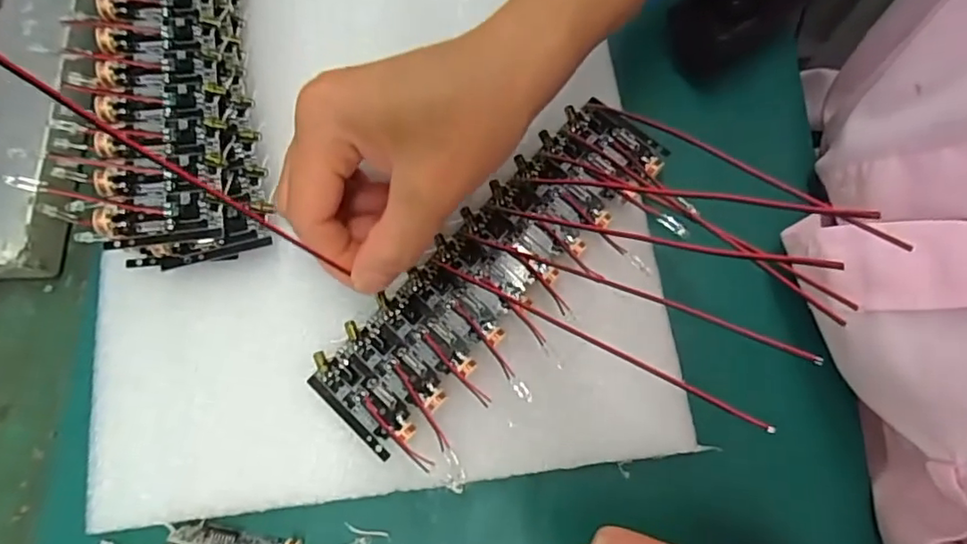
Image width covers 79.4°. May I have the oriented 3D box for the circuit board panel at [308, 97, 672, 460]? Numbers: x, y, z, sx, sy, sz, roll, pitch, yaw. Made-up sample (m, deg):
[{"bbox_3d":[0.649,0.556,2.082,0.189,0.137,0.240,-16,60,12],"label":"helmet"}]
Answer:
[{"bbox_3d":[0.005,-0.005,0.227,0.046,0.005,0.161,42,78,12],"label":"circuit board panel"}]

